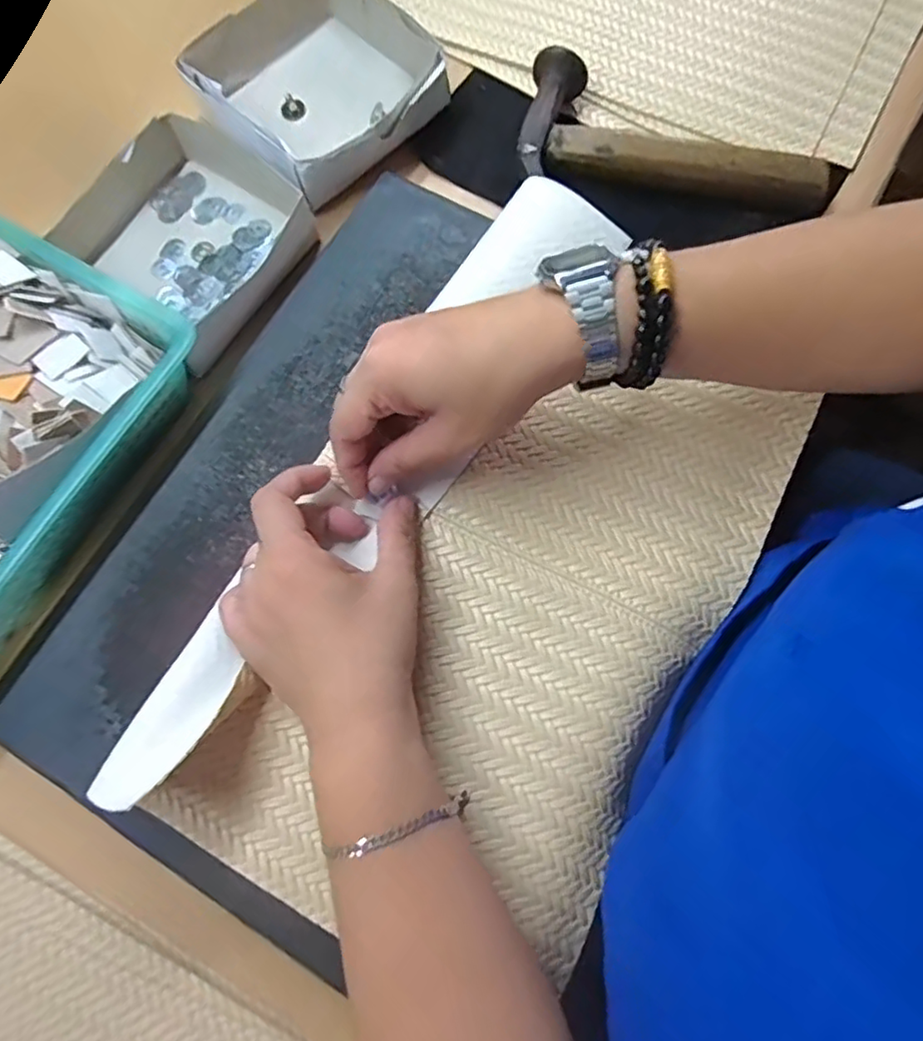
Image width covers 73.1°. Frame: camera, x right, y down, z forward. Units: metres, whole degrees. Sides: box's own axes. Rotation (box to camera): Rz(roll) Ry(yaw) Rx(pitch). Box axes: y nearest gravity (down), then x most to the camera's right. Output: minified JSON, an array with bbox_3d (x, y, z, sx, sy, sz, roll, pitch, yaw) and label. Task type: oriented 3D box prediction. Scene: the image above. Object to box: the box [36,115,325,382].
[{"bbox_3d":[-0.177,-0.193,0.412,0.130,0.040,0.137,35,78,10],"label":"box"}]

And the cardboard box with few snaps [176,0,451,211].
[{"bbox_3d":[-0.102,-0.306,0.440,0.130,0.041,0.157,-43,77,-10],"label":"cardboard box with few snaps"}]

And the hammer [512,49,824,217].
[{"bbox_3d":[0.142,-0.259,0.417,0.198,0.027,0.087,9,75,4],"label":"hammer"}]

